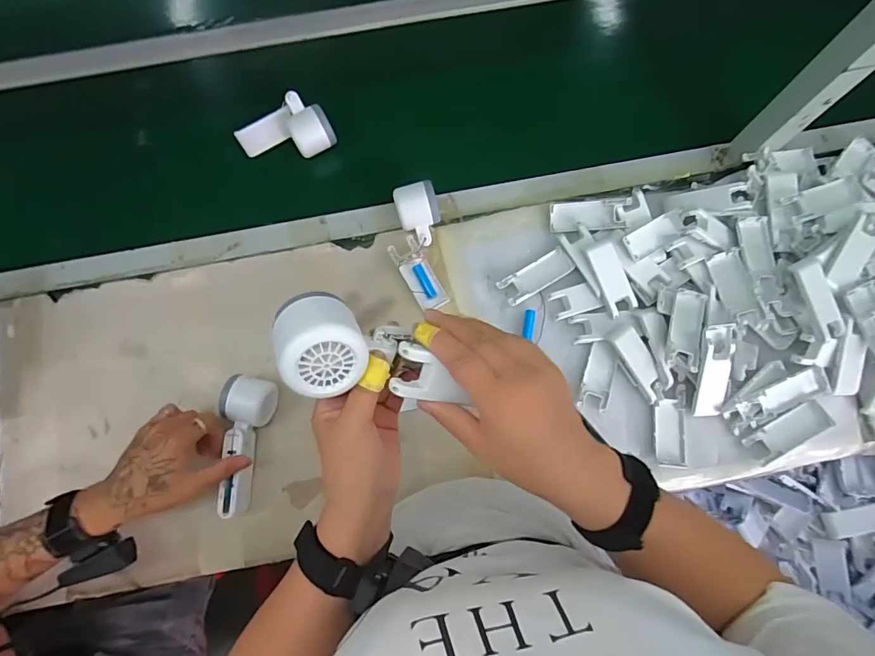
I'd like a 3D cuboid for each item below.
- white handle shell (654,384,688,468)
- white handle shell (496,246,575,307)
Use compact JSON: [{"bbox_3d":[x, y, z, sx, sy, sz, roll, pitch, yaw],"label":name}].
[{"bbox_3d":[0.300,0.126,0.595,0.038,0.010,0.100,3,77,1],"label":"white handle shell"},{"bbox_3d":[0.135,-0.071,0.632,0.101,0.017,0.039,-29,79,-6],"label":"white handle shell"}]

